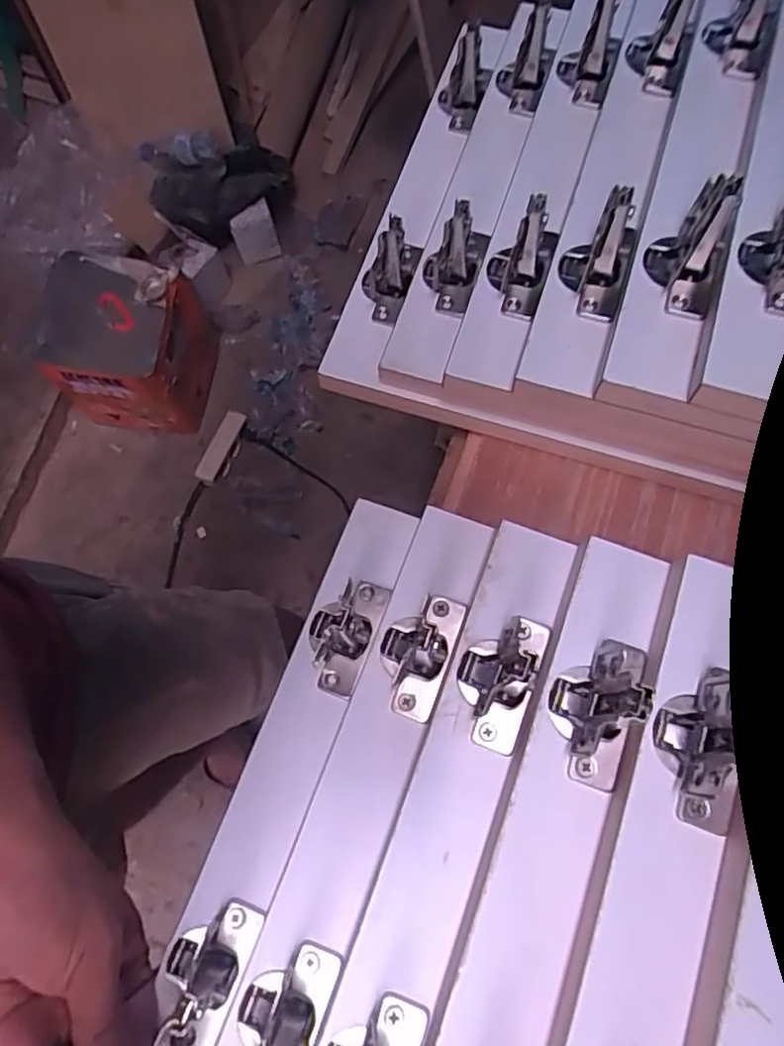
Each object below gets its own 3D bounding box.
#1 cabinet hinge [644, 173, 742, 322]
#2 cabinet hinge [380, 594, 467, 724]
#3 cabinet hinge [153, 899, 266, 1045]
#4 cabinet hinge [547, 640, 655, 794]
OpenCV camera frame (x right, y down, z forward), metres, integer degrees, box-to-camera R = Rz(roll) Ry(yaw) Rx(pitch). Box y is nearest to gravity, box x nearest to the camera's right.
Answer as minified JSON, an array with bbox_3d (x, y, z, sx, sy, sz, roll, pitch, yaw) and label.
[{"bbox_3d":[0.156,-0.143,0.331,0.039,0.050,0.060,24,74,8],"label":"cabinet hinge"},{"bbox_3d":[0.012,0.066,0.334,0.035,0.027,0.064,19,74,9],"label":"cabinet hinge"},{"bbox_3d":[-0.091,0.214,0.305,0.037,0.021,0.066,21,74,8],"label":"cabinet hinge"},{"bbox_3d":[0.092,0.083,0.289,0.038,0.027,0.060,27,76,11],"label":"cabinet hinge"}]

